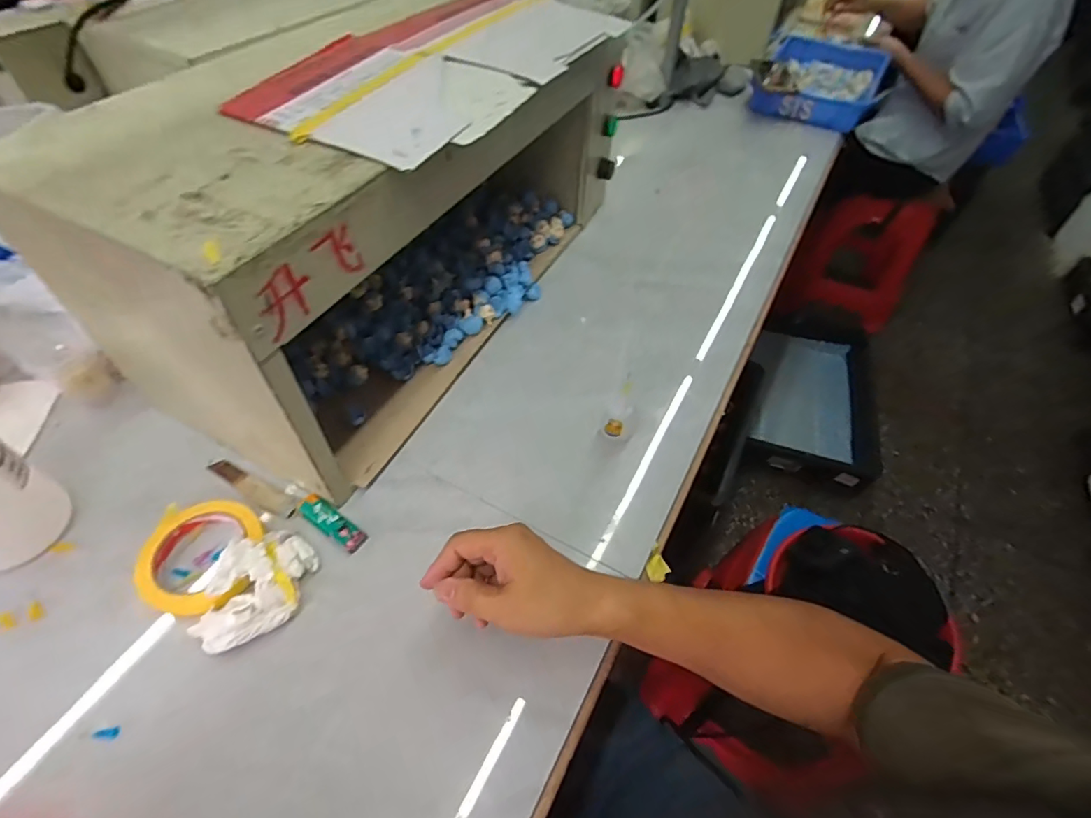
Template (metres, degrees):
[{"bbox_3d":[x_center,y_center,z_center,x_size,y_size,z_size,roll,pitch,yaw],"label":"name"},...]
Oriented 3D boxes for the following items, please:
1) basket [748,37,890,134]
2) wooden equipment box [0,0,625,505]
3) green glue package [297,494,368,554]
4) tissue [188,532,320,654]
[{"bbox_3d":[0.630,-0.777,1.205,0.264,0.071,0.433,24,55,16],"label":"basket"},{"bbox_3d":[-0.170,-0.251,0.626,0.305,0.286,0.633,26,55,16],"label":"wooden equipment box"},{"bbox_3d":[-0.212,0.111,0.516,0.080,0.009,0.023,30,56,20],"label":"green glue package"},{"bbox_3d":[-0.256,0.156,0.460,0.078,0.038,0.109,9,52,3],"label":"tissue"}]

